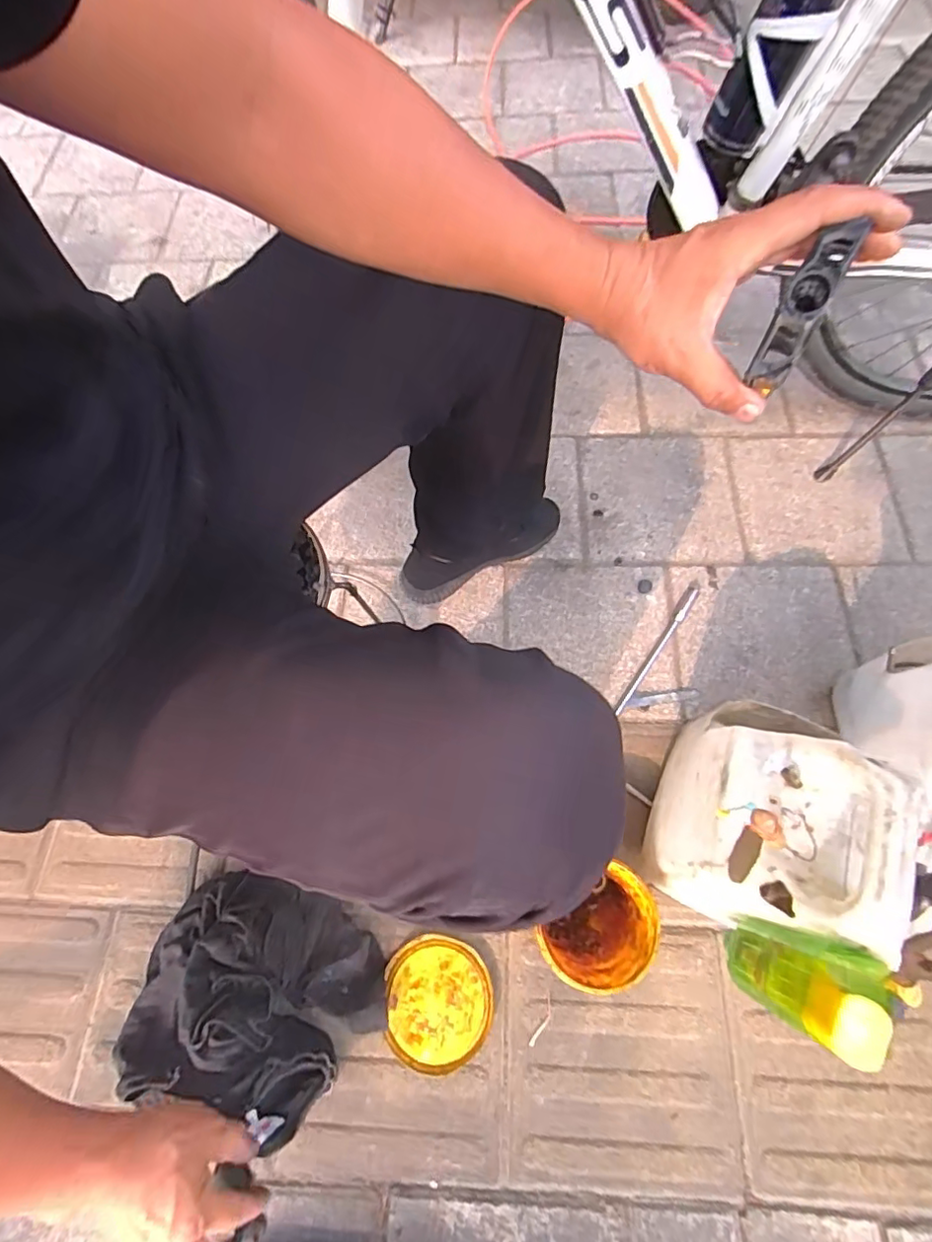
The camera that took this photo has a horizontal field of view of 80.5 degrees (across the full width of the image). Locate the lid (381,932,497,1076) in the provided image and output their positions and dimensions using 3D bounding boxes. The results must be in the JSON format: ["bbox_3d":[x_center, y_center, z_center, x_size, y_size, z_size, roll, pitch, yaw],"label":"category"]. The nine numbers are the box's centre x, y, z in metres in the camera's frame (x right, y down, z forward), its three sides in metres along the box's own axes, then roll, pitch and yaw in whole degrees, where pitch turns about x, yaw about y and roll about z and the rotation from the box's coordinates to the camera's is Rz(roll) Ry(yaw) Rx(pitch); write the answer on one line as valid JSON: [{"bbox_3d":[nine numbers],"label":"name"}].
[{"bbox_3d":[-0.031,0.450,0.651,0.124,0.008,0.133,-1,68,2],"label":"lid"}]

